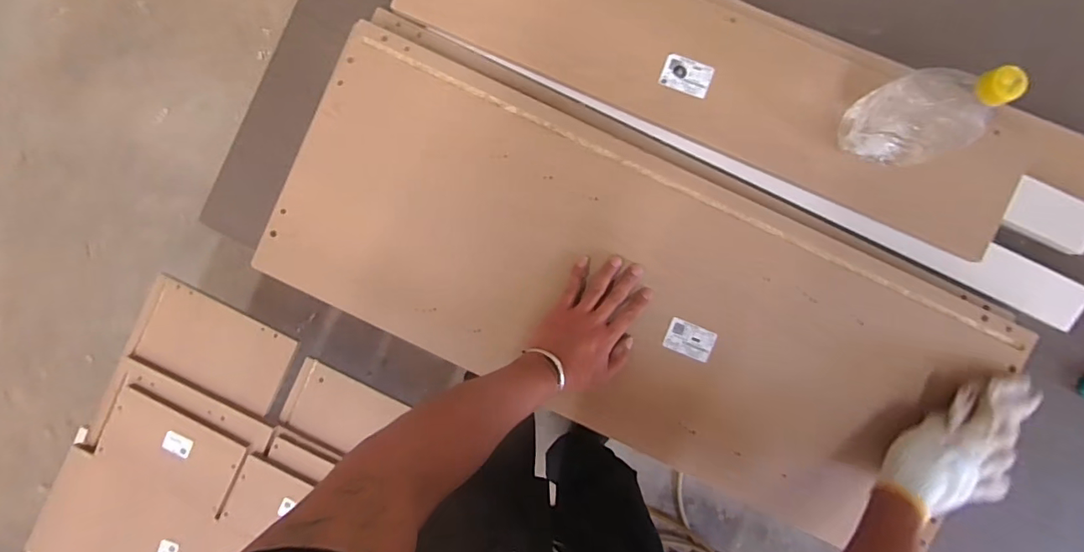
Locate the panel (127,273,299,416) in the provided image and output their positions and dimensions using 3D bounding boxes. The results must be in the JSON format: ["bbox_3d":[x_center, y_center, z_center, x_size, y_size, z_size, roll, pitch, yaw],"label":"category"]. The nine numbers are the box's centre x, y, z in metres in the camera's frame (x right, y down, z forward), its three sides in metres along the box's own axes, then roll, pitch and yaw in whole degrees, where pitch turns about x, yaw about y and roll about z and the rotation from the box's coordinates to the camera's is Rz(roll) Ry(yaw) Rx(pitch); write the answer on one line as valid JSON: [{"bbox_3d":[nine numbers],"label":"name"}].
[{"bbox_3d":[-0.716,0.146,1.093,0.335,0.027,0.179,25,94,2],"label":"panel"}]

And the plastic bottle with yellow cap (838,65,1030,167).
[{"bbox_3d":[0.397,-0.168,0.538,0.082,0.204,0.089,-14,92,3],"label":"plastic bottle with yellow cap"}]

